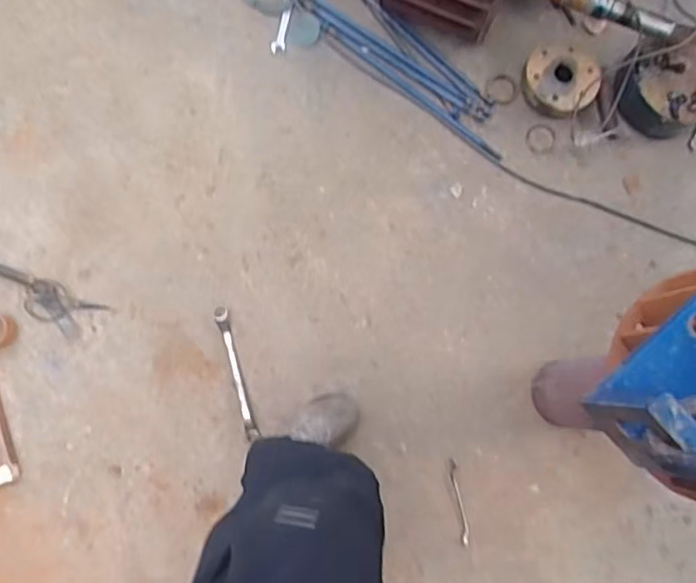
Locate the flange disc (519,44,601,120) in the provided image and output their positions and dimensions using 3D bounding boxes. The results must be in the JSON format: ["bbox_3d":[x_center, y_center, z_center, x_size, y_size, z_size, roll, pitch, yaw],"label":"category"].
[{"bbox_3d":[0.526,-0.524,1.473,0.176,0.043,0.187,0,81,-2],"label":"flange disc"}]

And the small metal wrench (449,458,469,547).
[{"bbox_3d":[0.254,0.479,1.357,0.022,0.006,0.191,-8,82,-4],"label":"small metal wrench"}]

